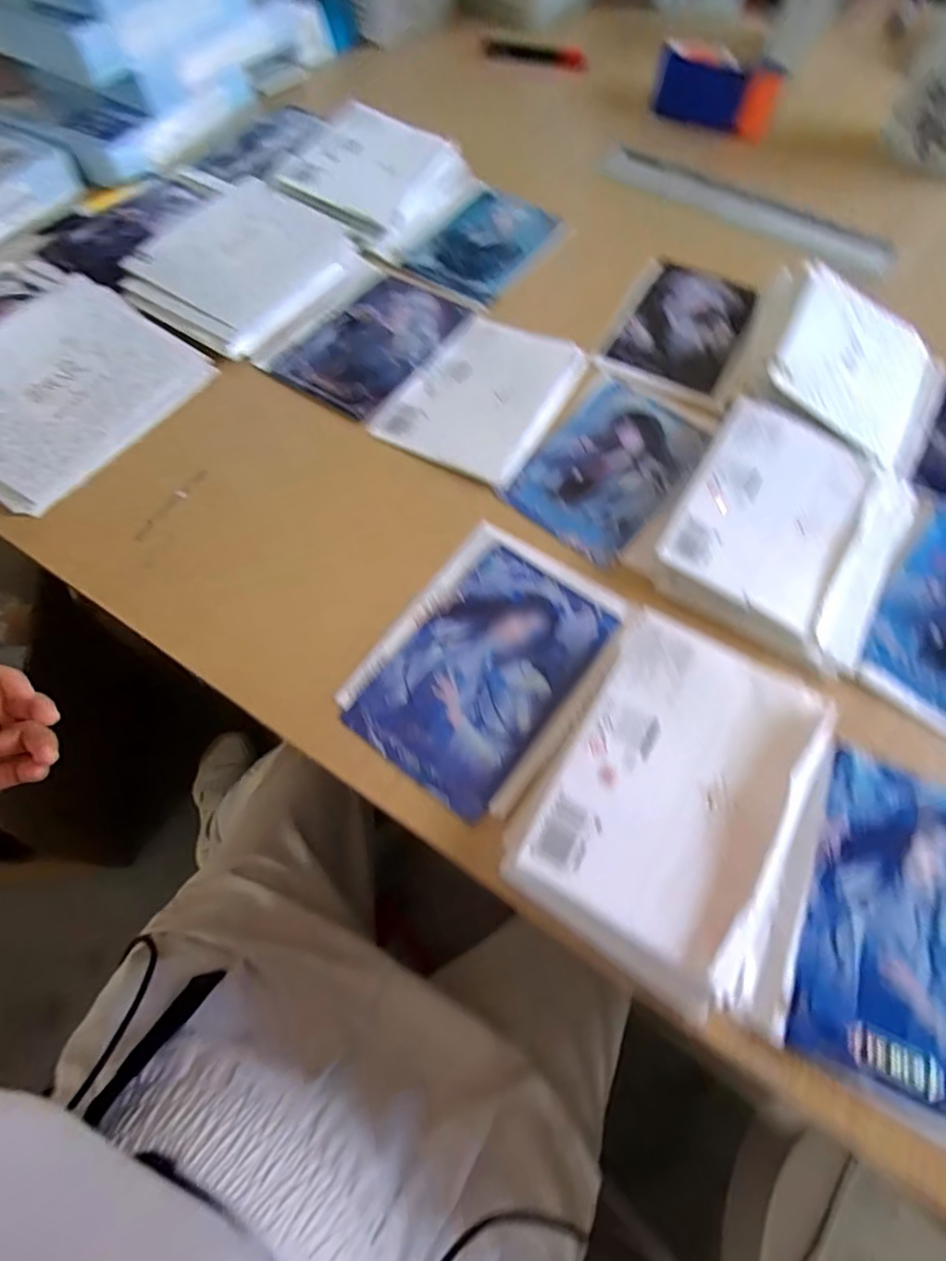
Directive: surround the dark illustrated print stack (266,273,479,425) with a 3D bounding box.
[{"bbox_3d":[-0.090,-0.264,0.518,0.126,0.011,0.165,36,68,15],"label":"dark illustrated print stack"}]

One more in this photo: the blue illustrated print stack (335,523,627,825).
[{"bbox_3d":[0.009,0.017,0.383,0.128,0.007,0.181,33,67,14],"label":"blue illustrated print stack"}]

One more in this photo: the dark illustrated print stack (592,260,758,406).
[{"bbox_3d":[0.196,-0.289,0.543,0.111,0.012,0.173,25,66,10],"label":"dark illustrated print stack"}]

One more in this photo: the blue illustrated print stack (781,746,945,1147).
[{"bbox_3d":[0.244,0.163,0.316,0.116,0.007,0.177,26,66,11],"label":"blue illustrated print stack"}]

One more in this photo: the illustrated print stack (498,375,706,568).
[{"bbox_3d":[0.110,-0.137,0.464,0.111,0.008,0.173,32,67,13],"label":"illustrated print stack"}]

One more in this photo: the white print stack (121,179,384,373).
[{"bbox_3d":[-0.212,-0.347,0.545,0.193,0.026,0.194,32,67,13],"label":"white print stack"}]

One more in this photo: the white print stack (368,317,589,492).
[{"bbox_3d":[0.010,-0.204,0.490,0.126,0.011,0.170,28,66,12],"label":"white print stack"}]

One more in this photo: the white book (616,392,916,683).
[{"bbox_3d":[0.231,-0.081,0.426,0.157,0.026,0.185,31,67,13],"label":"white book"}]

